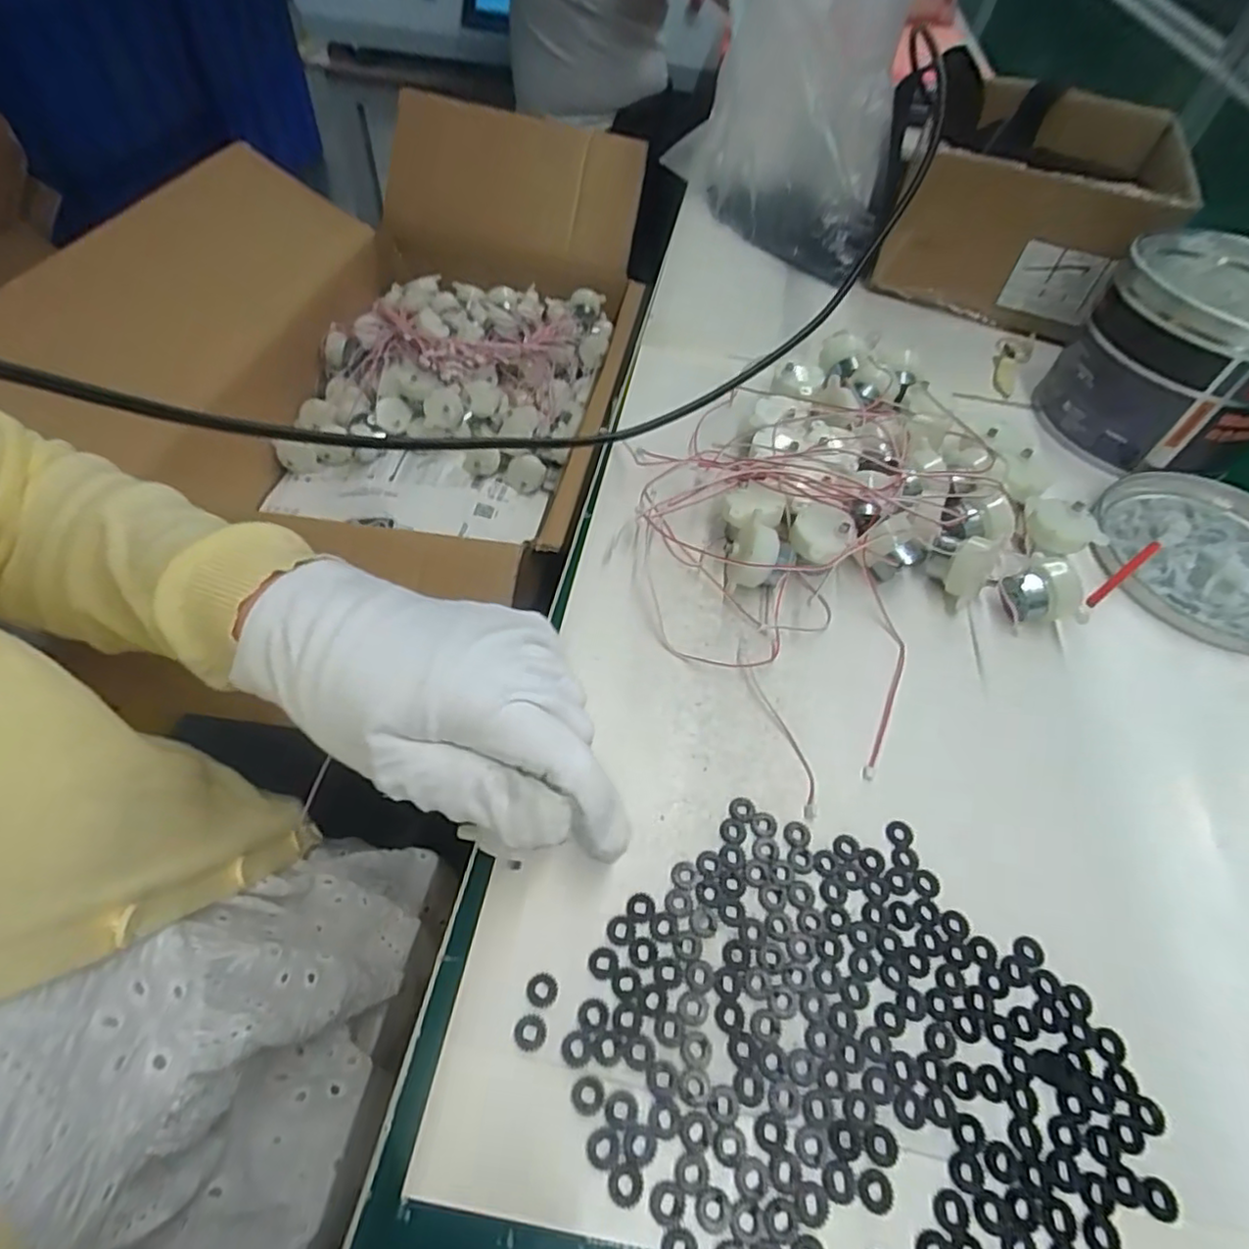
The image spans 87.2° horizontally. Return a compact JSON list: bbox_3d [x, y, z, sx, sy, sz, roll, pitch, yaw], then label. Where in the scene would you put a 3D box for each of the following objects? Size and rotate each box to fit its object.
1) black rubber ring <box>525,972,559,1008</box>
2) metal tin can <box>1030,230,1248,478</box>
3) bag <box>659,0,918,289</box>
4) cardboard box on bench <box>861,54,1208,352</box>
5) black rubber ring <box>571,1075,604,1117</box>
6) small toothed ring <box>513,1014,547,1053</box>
[{"bbox_3d":[-0.028,0.126,0.226,0.011,0.004,0.010,2,53,-3],"label":"black rubber ring"},{"bbox_3d":[0.352,-0.166,0.414,0.122,0.103,0.118,2,53,-3],"label":"metal tin can"},{"bbox_3d":[0.144,-0.462,0.559,0.152,0.210,0.271,-2,54,-7],"label":"bag"},{"bbox_3d":[0.328,-0.344,0.542,0.186,0.106,0.208,23,55,11],"label":"cardboard box on bench"},{"bbox_3d":[-0.012,0.150,0.209,0.010,0.004,0.010,2,53,-3],"label":"black rubber ring"},{"bbox_3d":[-0.031,0.135,0.218,0.011,0.004,0.011,2,53,-3],"label":"small toothed ring"}]

